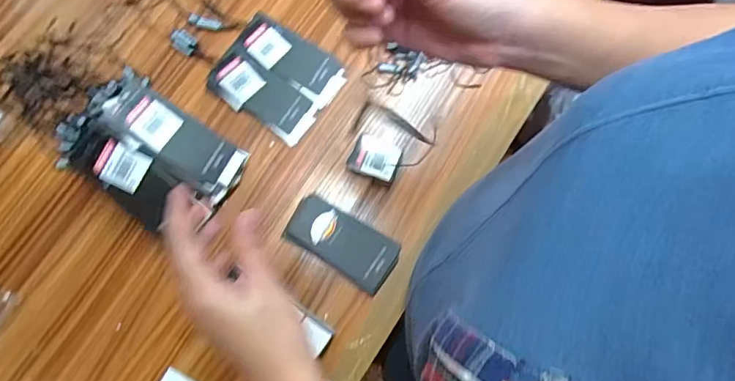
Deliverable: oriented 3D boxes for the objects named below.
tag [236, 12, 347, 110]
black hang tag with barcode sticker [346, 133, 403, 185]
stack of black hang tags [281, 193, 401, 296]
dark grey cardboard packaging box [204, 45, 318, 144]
[{"bbox_3d":[-0.083,-0.147,0.530,0.123,0.006,0.054,37,84,0],"label":"tag"},{"bbox_3d":[0.007,-0.034,0.512,0.052,0.006,0.042,25,80,3],"label":"black hang tag with barcode sticker"},{"bbox_3d":[-0.026,0.053,0.495,0.115,0.011,0.057,32,80,4],"label":"stack of black hang tags"},{"bbox_3d":[-0.114,-0.104,0.519,0.116,0.012,0.054,32,80,4],"label":"dark grey cardboard packaging box"}]

